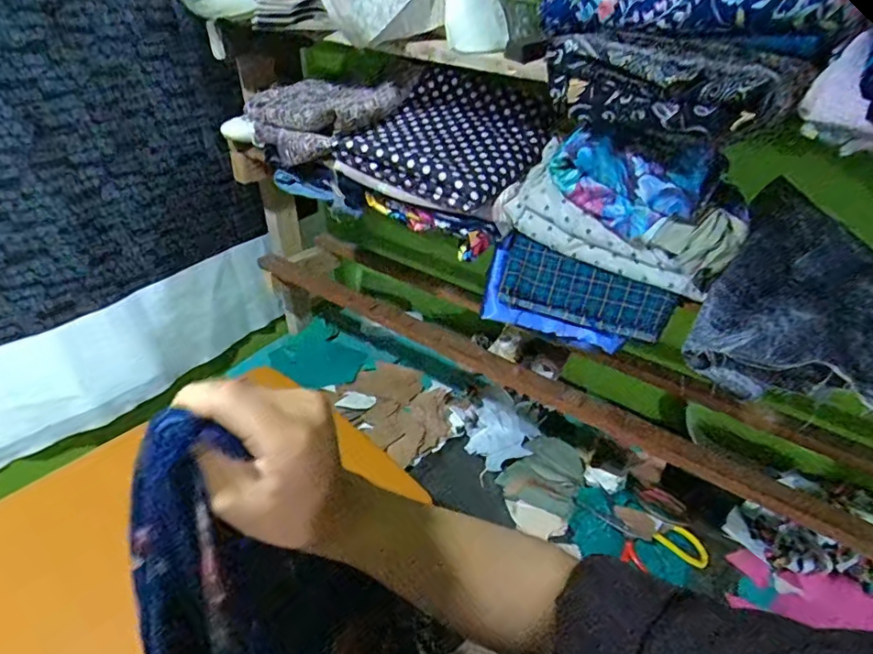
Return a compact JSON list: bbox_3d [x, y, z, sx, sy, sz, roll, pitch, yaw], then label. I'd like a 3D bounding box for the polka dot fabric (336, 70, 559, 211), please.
[{"bbox_3d":[0.022,-0.265,0.741,0.235,0.112,0.219,20,39,24],"label":"polka dot fabric"}]

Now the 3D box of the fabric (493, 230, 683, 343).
[{"bbox_3d":[0.178,-0.042,0.663,0.215,0.070,0.040,22,40,26],"label":"fabric"}]

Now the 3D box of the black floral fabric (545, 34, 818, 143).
[{"bbox_3d":[0.213,-0.228,0.506,0.069,0.084,0.234,-28,45,-35],"label":"black floral fabric"}]

